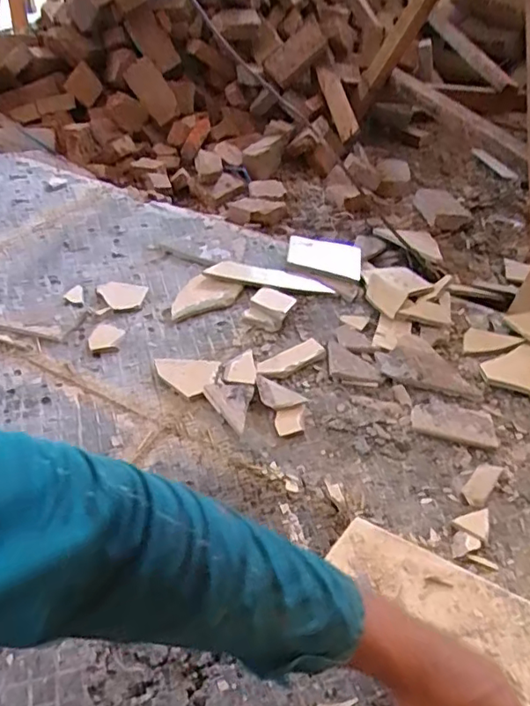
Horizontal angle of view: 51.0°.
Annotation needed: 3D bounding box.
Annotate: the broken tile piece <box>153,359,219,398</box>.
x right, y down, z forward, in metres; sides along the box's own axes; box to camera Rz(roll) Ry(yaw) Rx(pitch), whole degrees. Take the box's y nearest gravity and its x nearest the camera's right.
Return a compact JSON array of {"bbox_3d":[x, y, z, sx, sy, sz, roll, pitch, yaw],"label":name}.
[{"bbox_3d":[-0.112,0.031,0.766,0.088,0.014,0.069,8,41,4],"label":"broken tile piece"}]

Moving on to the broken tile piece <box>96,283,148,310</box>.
[{"bbox_3d":[-0.229,-0.098,0.905,0.070,0.010,0.087,-23,47,-28],"label":"broken tile piece"}]

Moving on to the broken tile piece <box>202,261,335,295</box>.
[{"bbox_3d":[0.007,-0.126,0.939,0.209,0.019,0.041,11,41,8],"label":"broken tile piece"}]

